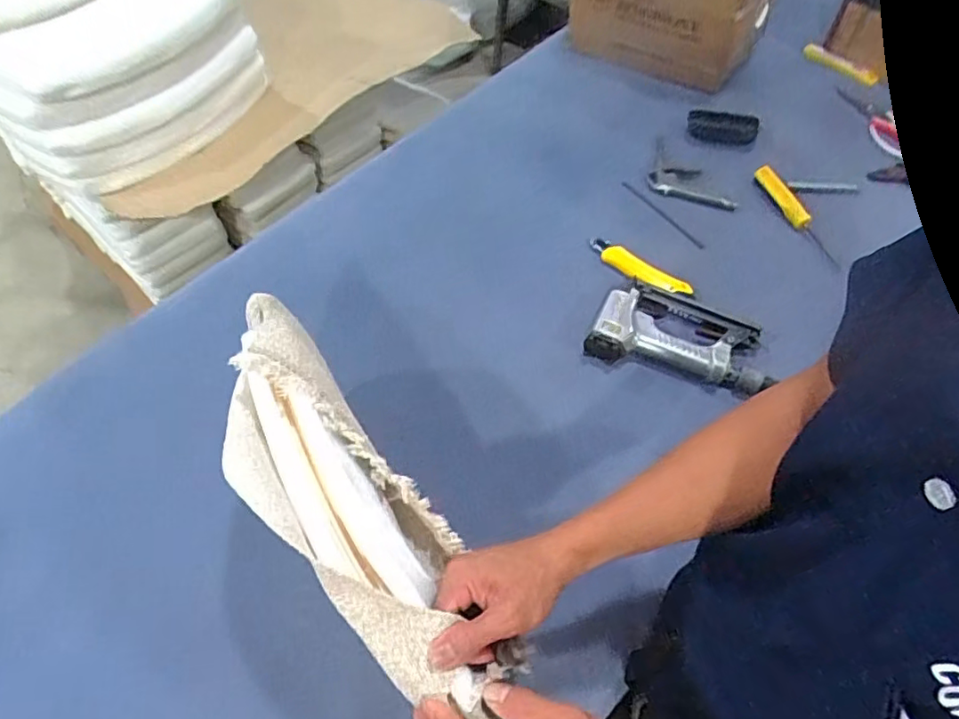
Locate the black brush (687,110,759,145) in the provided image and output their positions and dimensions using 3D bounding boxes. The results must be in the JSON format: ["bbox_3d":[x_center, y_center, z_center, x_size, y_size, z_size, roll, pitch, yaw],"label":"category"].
[{"bbox_3d":[0.380,-0.365,0.927,0.103,0.019,0.054,15,60,11],"label":"black brush"}]

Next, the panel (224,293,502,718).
[{"bbox_3d":[-0.114,0.116,0.488,0.118,0.083,0.384,-29,68,-19],"label":"panel"}]

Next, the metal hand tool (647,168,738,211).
[{"bbox_3d":[0.321,-0.260,0.892,0.132,0.025,0.059,17,57,12],"label":"metal hand tool"}]

